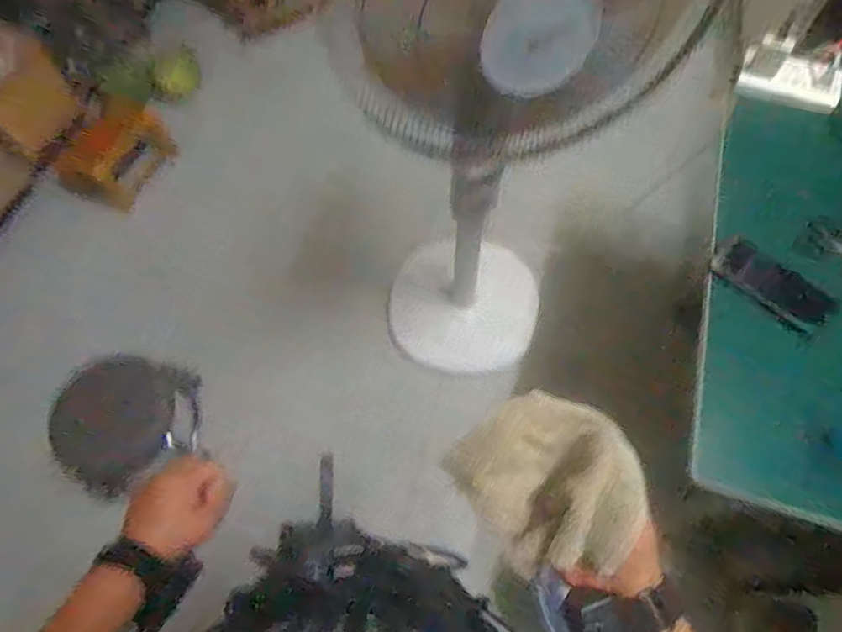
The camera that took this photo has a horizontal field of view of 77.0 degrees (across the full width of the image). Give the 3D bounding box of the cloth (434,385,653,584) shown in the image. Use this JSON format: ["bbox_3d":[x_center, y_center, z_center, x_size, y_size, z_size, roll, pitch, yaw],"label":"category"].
[{"bbox_3d":[0.092,0.121,0.379,0.102,0.068,0.118,-30,65,-12],"label":"cloth"}]

